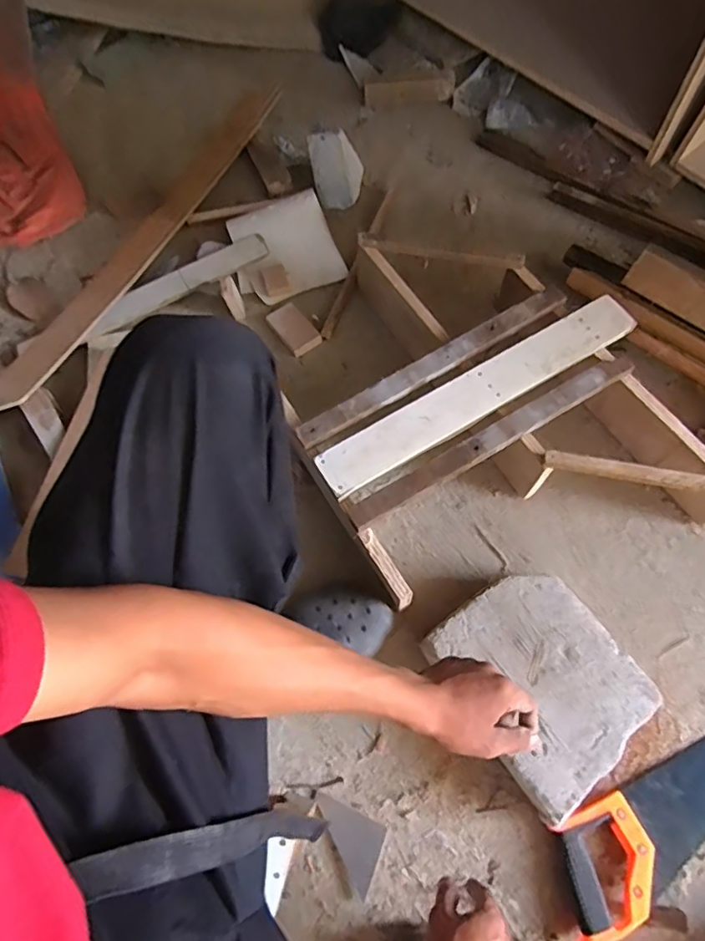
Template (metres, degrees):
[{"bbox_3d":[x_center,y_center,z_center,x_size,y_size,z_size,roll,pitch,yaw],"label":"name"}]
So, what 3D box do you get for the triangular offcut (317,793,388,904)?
[{"bbox_3d":[-0.012,0.459,0.672,0.092,0.008,0.074,22,70,12],"label":"triangular offcut"}]

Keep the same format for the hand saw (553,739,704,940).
[{"bbox_3d":[0.428,0.396,0.663,0.434,0.034,0.112,-28,69,-8],"label":"hand saw"}]

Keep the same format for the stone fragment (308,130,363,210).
[{"bbox_3d":[-0.028,-0.569,1.027,0.094,0.114,0.061,-5,67,1],"label":"stone fragment"}]

